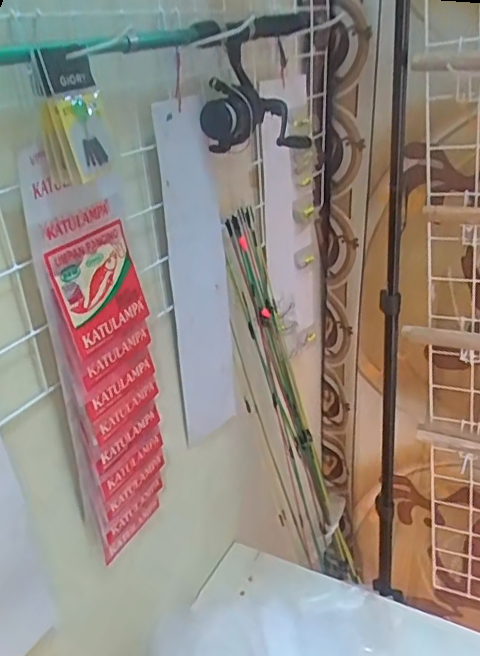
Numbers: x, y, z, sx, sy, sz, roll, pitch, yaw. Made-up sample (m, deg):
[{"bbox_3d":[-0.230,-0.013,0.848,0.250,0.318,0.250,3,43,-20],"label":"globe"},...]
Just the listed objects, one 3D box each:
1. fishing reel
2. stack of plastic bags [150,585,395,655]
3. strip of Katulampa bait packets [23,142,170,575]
[{"bbox_3d":[0.010,-0.258,0.647,0.110,0.109,0.108,-6,26,0],"label":"fishing reel"},{"bbox_3d":[0.037,0.389,0.737,0.296,0.029,0.141,-10,27,-7],"label":"stack of plastic bags"},{"bbox_3d":[-0.126,0.041,0.563,0.026,0.398,0.120,10,31,29],"label":"strip of Katulampa bait packets"}]

